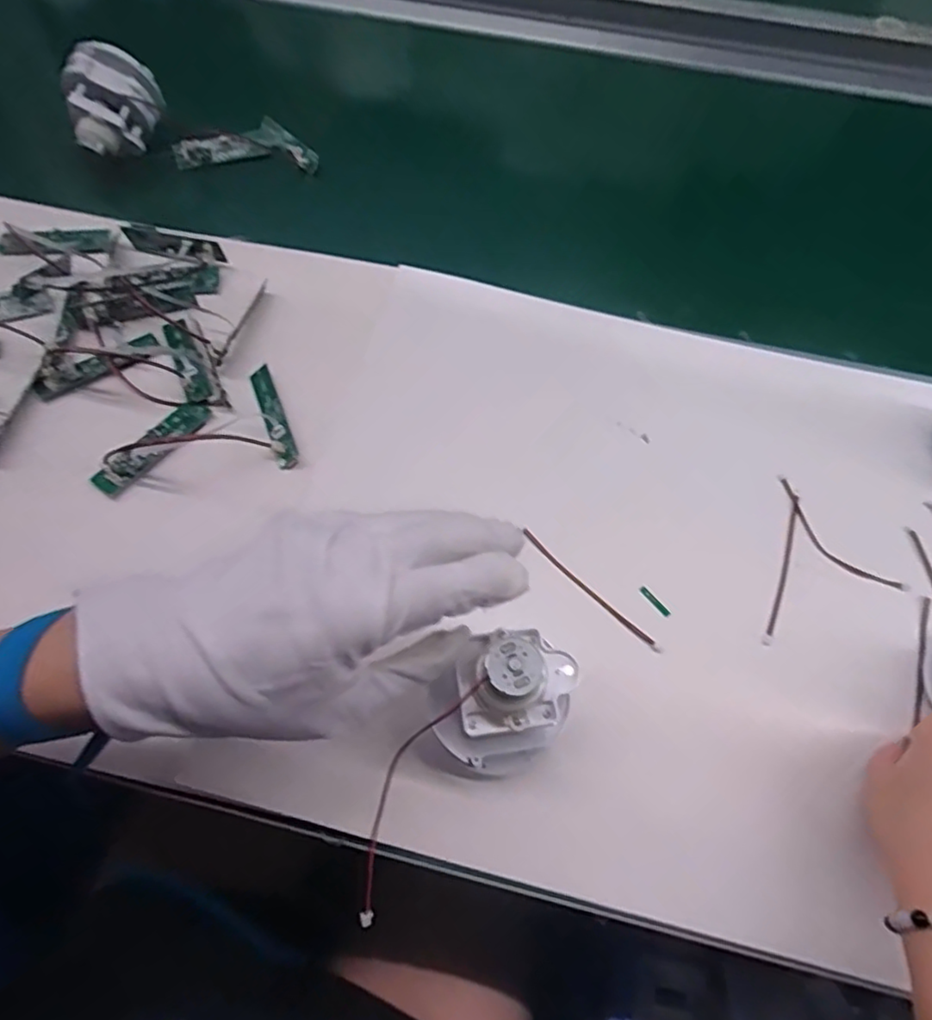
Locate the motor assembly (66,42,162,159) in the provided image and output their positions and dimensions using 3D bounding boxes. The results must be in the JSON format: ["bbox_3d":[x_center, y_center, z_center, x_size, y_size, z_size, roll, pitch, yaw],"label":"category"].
[{"bbox_3d":[-0.298,-0.349,0.529,0.072,0.066,0.067,-20,64,-13],"label":"motor assembly"}]

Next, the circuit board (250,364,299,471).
[{"bbox_3d":[-0.127,-0.062,0.414,0.013,0.009,0.083,-20,64,-12],"label":"circuit board"}]

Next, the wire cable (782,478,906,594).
[{"bbox_3d":[0.228,0.018,0.388,0.023,0.004,0.095,-33,67,-18],"label":"wire cable"}]

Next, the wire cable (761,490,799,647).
[{"bbox_3d":[0.194,0.033,0.378,0.006,0.004,0.109,22,63,10],"label":"wire cable"}]

